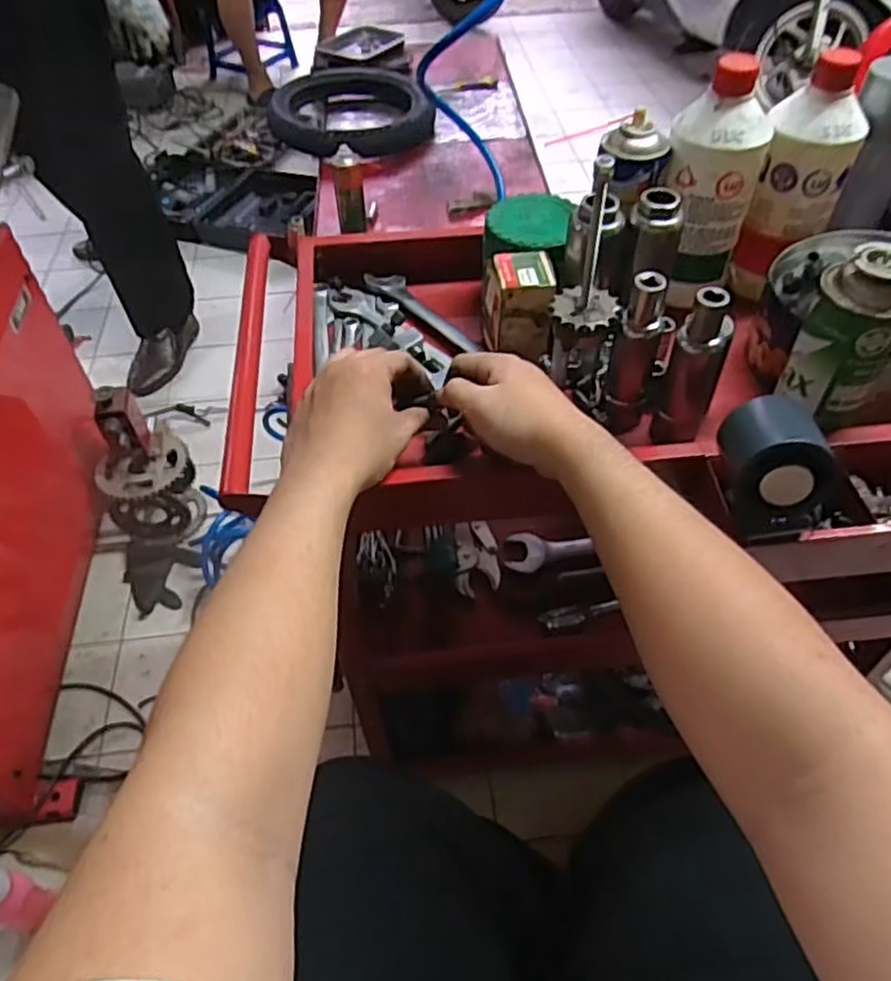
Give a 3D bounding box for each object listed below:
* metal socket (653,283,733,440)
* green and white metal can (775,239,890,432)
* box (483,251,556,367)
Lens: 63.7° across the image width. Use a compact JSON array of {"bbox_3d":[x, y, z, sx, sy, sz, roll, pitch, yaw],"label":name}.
[{"bbox_3d":[0.202,-0.100,0.583,0.040,0.136,0.043,19,53,16],"label":"metal socket"},{"bbox_3d":[0.302,-0.112,0.539,0.065,0.140,0.074,32,58,24],"label":"green and white metal can"},{"bbox_3d":[0.067,-0.173,0.664,0.065,0.069,0.059,-1,50,1],"label":"box"}]

